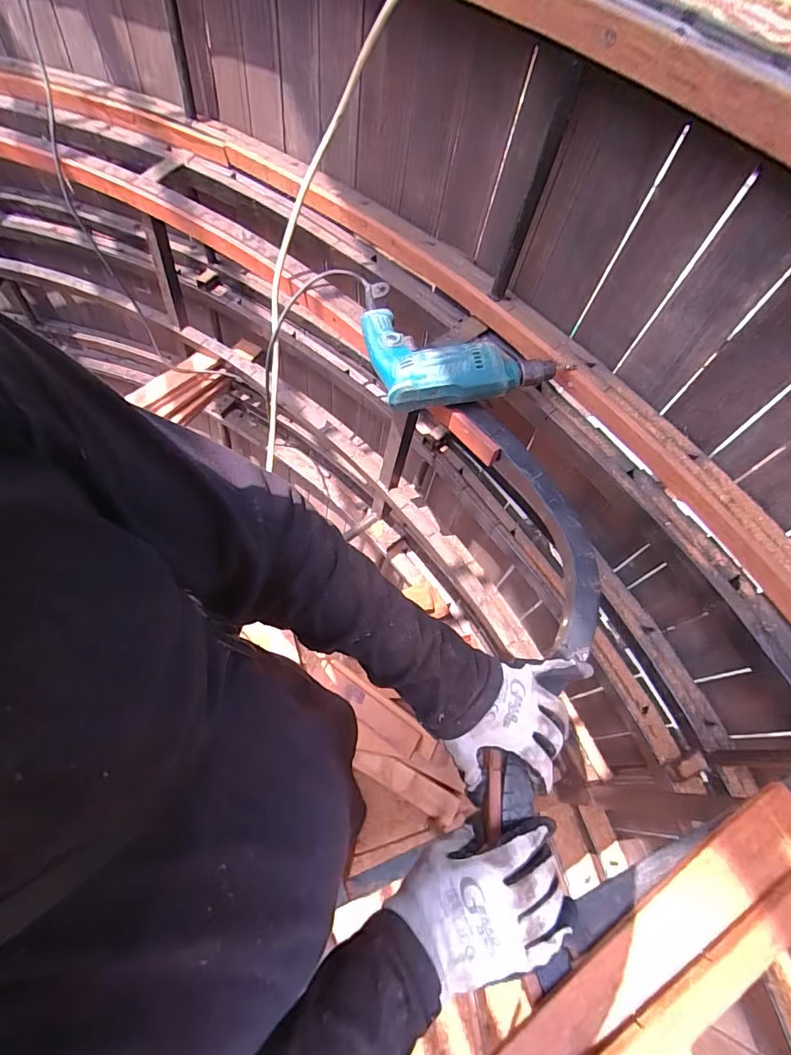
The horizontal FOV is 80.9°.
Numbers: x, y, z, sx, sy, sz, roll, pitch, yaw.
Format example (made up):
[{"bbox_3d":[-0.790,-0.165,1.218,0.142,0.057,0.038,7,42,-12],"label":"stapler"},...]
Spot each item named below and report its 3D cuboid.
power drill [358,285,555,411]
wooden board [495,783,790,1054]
[{"bbox_3d":[0.071,-0.265,0.633,0.219,0.067,0.234,-10,65,-7],"label":"power drill"},{"bbox_3d":[0.221,0.326,0.374,0.327,0.022,0.046,-27,68,-14],"label":"wooden board"}]

